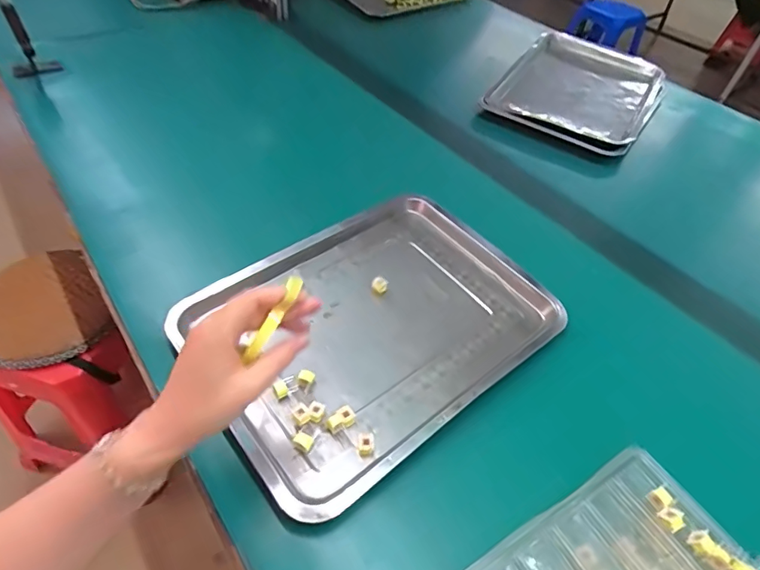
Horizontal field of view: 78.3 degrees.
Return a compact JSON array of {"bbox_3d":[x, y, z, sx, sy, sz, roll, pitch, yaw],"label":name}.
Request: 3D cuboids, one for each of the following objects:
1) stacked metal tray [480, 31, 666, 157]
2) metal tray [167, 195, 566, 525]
[{"bbox_3d":[0.405,-0.401,0.943,0.291,0.041,0.371,29,52,19],"label":"stacked metal tray"},{"bbox_3d":[-0.005,0.037,0.546,0.396,0.032,0.296,-30,57,-28],"label":"metal tray"}]

